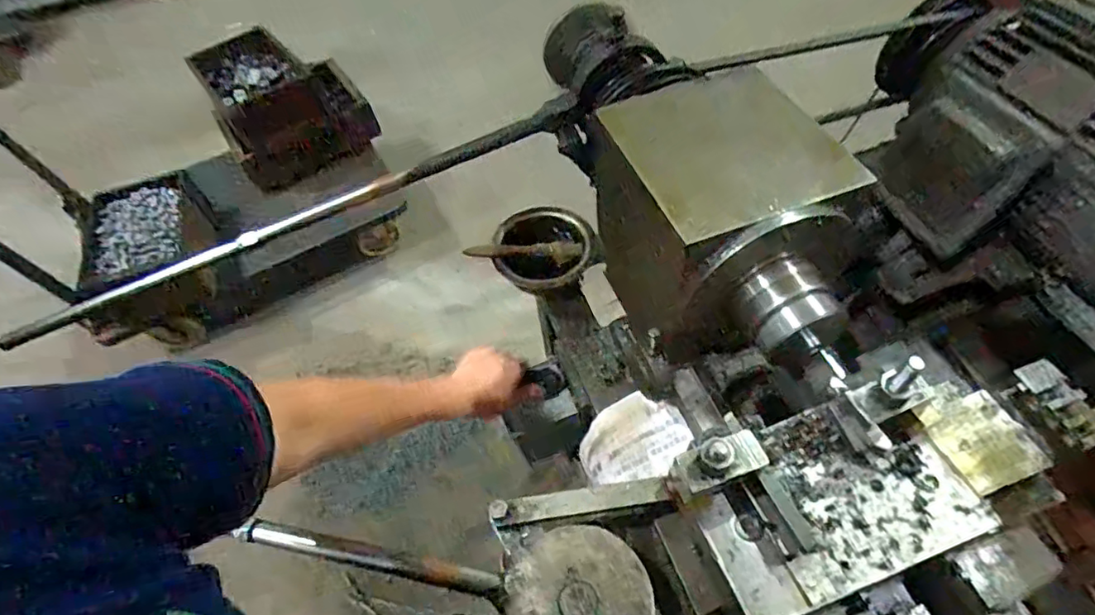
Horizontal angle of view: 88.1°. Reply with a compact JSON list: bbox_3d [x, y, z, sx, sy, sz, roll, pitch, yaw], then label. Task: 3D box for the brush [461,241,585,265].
[{"bbox_3d":[-0.030,-0.071,0.730,0.147,0.019,0.024,0,55,6],"label":"brush"}]

